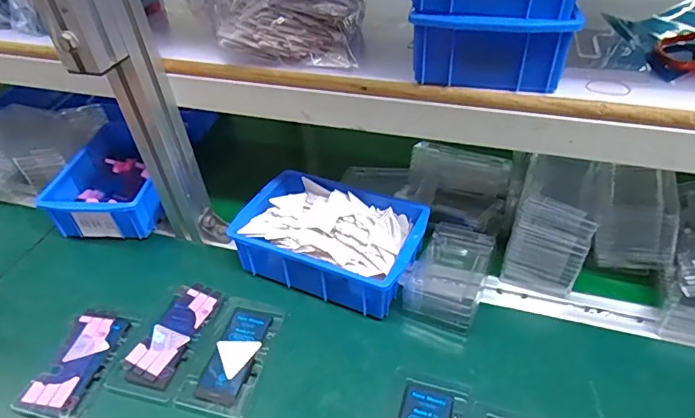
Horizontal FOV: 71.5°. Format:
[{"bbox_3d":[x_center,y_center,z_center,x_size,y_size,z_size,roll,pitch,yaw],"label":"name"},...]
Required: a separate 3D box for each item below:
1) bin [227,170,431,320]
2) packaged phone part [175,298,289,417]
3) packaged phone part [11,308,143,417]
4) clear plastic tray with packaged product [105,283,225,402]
[{"bbox_3d":[-0.019,0.035,0.565,0.200,0.067,0.133,14,44,20],"label":"bin"},{"bbox_3d":[-0.114,0.147,0.491,0.067,0.007,0.124,8,43,14],"label":"packaged phone part"},{"bbox_3d":[-0.274,0.155,0.493,0.070,0.009,0.117,8,42,14],"label":"packaged phone part"},{"bbox_3d":[-0.183,0.134,0.509,0.069,0.007,0.131,9,43,15],"label":"clear plastic tray with packaged product"}]

